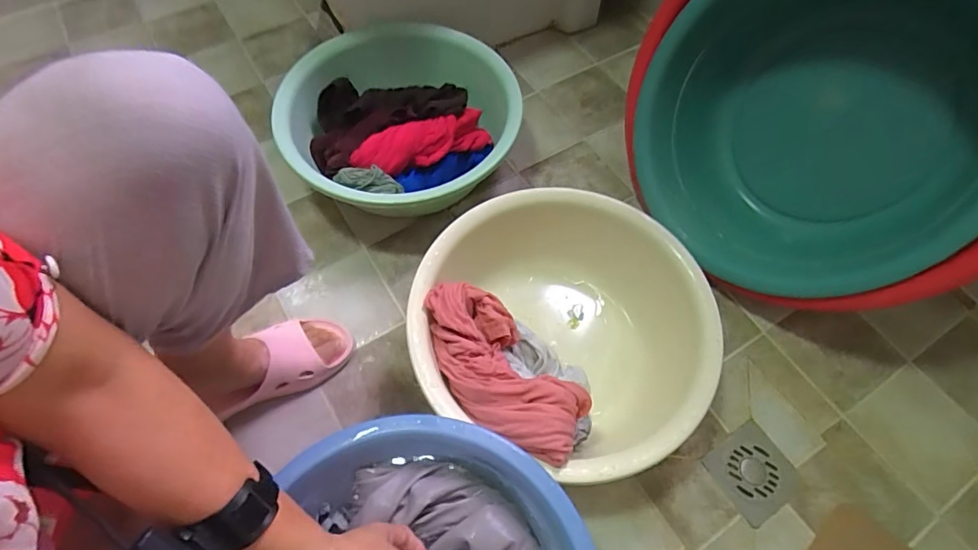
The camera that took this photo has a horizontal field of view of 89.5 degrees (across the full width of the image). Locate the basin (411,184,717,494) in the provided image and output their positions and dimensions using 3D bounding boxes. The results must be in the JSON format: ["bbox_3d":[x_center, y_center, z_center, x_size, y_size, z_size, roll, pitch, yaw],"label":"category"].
[{"bbox_3d":[0.095,0.071,0.668,0.373,0.156,0.346,1,61,-2],"label":"basin"}]

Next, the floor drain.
[{"bbox_3d":[0.357,0.267,0.666,0.102,0.005,0.100,-28,66,-16],"label":"floor drain"}]

